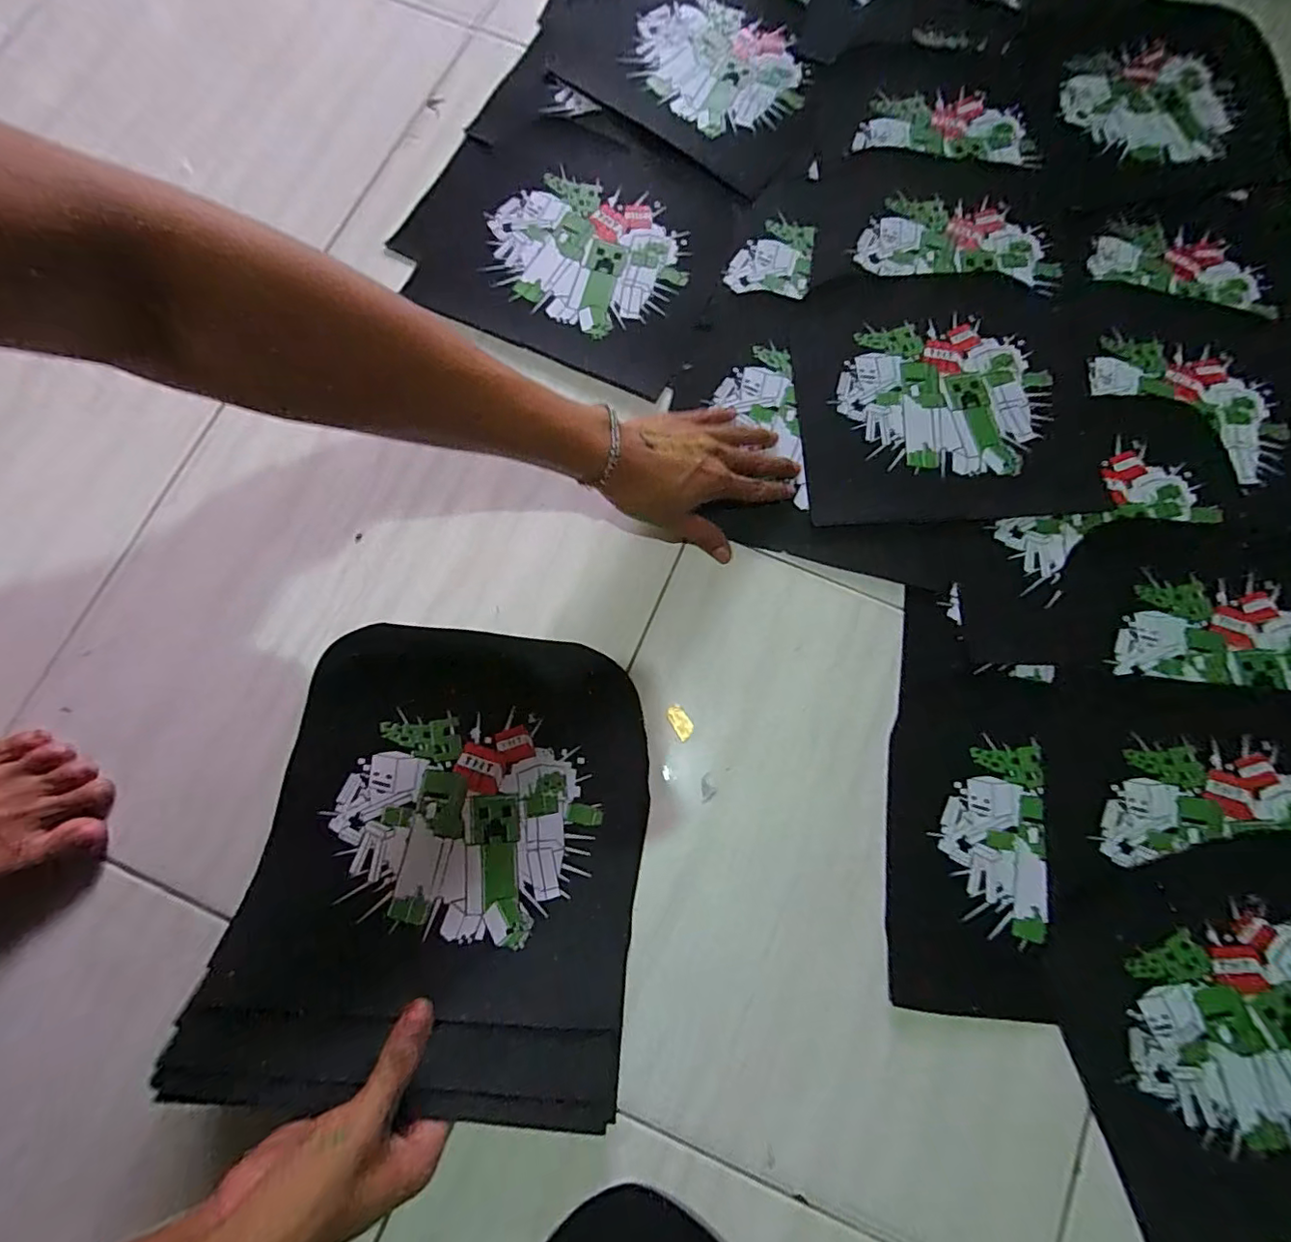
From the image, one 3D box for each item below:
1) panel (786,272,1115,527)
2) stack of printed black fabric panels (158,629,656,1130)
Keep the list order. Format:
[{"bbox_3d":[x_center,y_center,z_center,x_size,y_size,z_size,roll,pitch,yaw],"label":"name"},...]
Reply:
[{"bbox_3d":[0.256,-0.195,0.486,0.250,0.006,0.229,-3,78,-1],"label":"panel"},{"bbox_3d":[-0.132,0.145,0.373,0.257,0.058,0.277,6,78,1],"label":"stack of printed black fabric panels"}]

